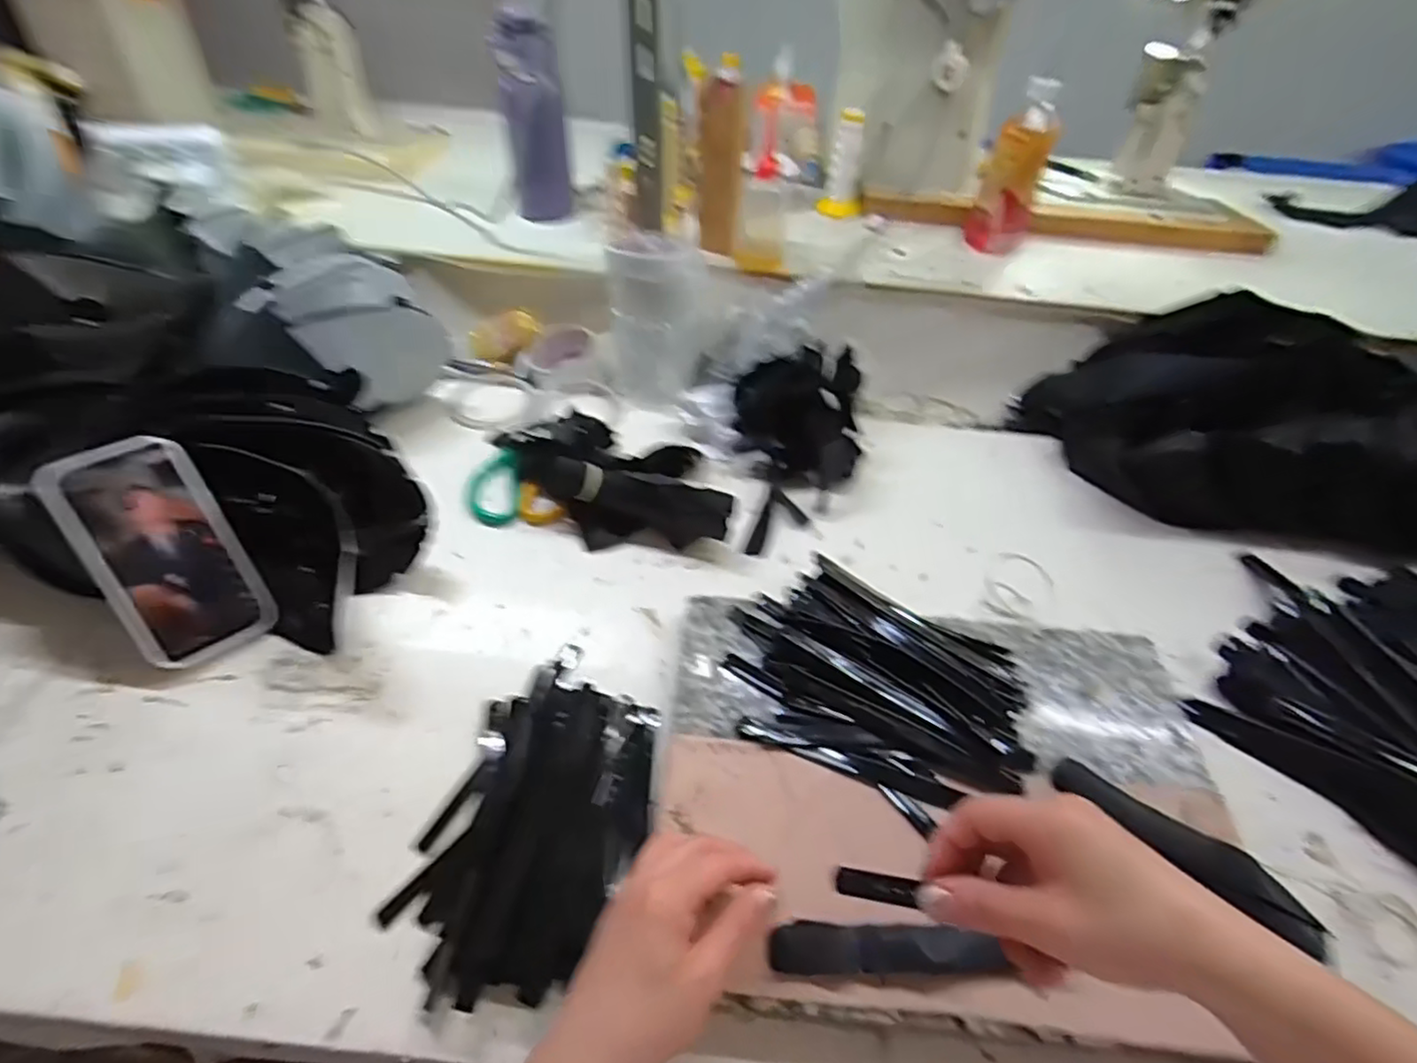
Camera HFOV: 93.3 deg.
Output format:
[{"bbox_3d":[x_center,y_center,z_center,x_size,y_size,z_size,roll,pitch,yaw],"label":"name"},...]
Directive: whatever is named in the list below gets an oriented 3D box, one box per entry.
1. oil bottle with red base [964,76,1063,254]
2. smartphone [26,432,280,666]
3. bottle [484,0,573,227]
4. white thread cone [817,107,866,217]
[{"bbox_3d":[0.370,-0.432,0.810,0.074,0.176,0.091,20,50,14],"label":"oil bottle with red base"},{"bbox_3d":[-0.417,0.016,0.512,0.087,0.009,0.172,-31,101,-31],"label":"smartphone"},{"bbox_3d":[-0.214,-0.509,0.835,0.076,0.211,0.084,-7,49,-9],"label":"bottle"},{"bbox_3d":[0.186,-0.497,0.896,0.057,0.108,0.060,11,49,7],"label":"white thread cone"}]

